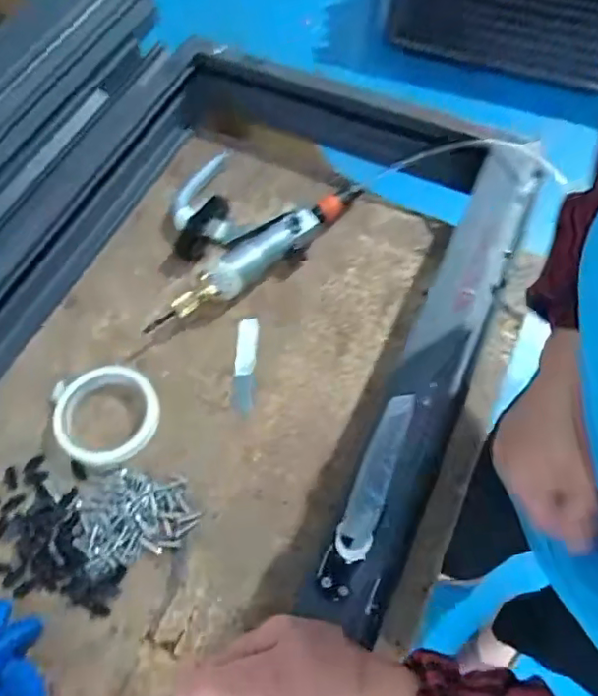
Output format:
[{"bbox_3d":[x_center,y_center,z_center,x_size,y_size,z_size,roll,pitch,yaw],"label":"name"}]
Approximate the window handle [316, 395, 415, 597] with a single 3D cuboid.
[{"bbox_3d":[0.049,0.105,0.403,0.024,0.032,0.151,21,84,10],"label":"window handle"}]

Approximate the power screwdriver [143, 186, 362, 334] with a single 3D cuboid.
[{"bbox_3d":[-0.046,-0.107,0.620,0.277,0.038,0.054,-39,69,-19],"label":"power screwdriver"}]

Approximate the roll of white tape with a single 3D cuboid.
[{"bbox_3d":[-0.184,0.065,0.546,0.096,0.025,0.093,0,62,0],"label":"roll of white tape"}]

